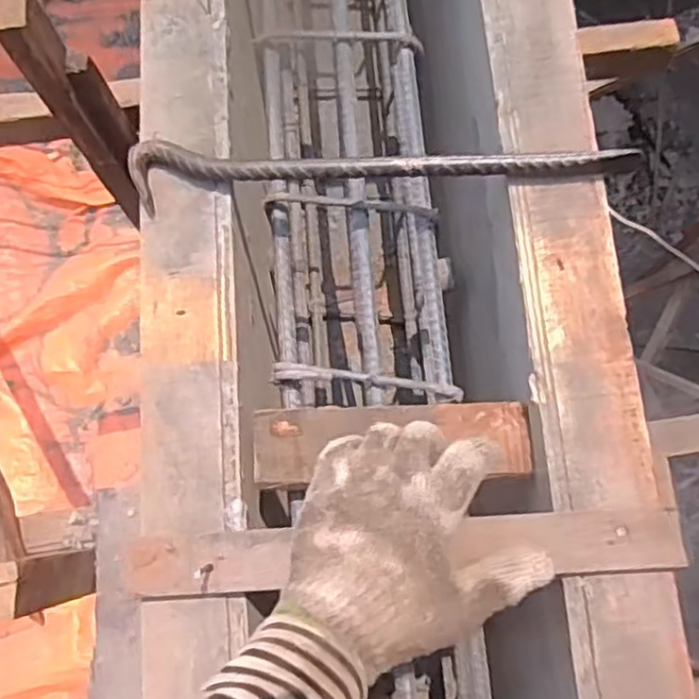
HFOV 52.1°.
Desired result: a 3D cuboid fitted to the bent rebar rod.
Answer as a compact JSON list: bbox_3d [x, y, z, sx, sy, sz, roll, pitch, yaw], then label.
[{"bbox_3d":[0.020,-0.144,0.537,0.369,0.027,0.050,-4,76,0],"label":"bent rebar rod"}]

